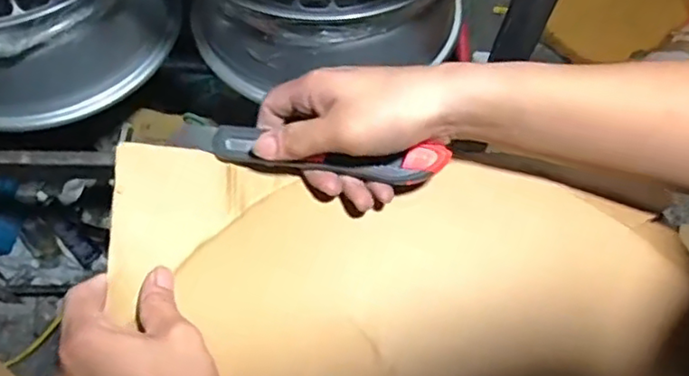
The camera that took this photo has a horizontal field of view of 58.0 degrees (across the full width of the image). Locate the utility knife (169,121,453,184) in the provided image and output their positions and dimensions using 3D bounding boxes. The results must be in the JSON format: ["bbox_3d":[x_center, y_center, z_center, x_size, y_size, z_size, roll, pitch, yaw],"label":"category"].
[{"bbox_3d":[-0.026,-0.024,0.430,0.191,0.017,0.025,8,61,6],"label":"utility knife"}]

